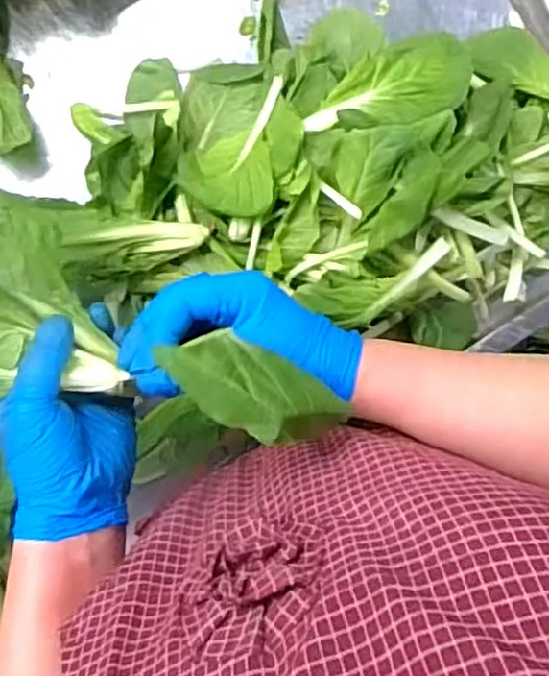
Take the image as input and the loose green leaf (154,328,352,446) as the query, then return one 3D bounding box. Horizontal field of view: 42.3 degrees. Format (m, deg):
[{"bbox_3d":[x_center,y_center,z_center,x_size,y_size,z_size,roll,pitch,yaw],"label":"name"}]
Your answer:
[{"bbox_3d":[-0.009,0.027,0.355,0.094,0.034,0.039,22,91,-3],"label":"loose green leaf"}]

